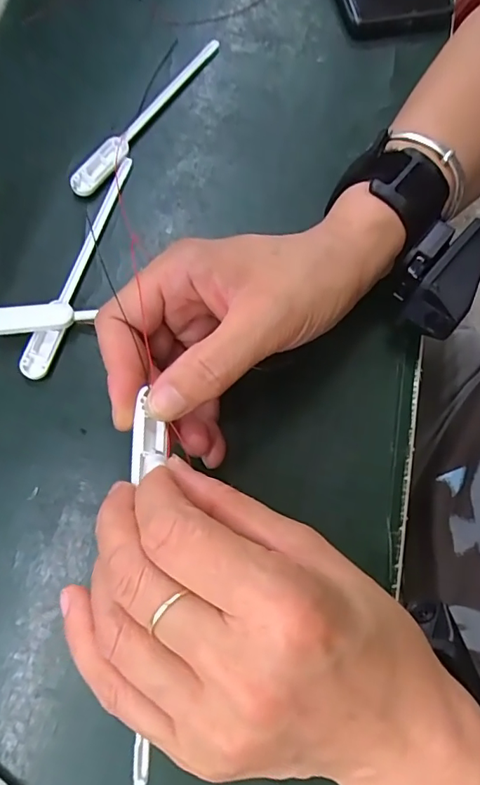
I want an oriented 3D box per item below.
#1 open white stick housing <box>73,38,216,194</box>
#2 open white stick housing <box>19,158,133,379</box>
[{"bbox_3d":[-0.055,-0.176,0.316,0.016,0.005,0.144,32,74,6],"label":"open white stick housing"},{"bbox_3d":[-0.086,-0.074,0.282,0.015,0.010,0.143,20,73,2],"label":"open white stick housing"}]

